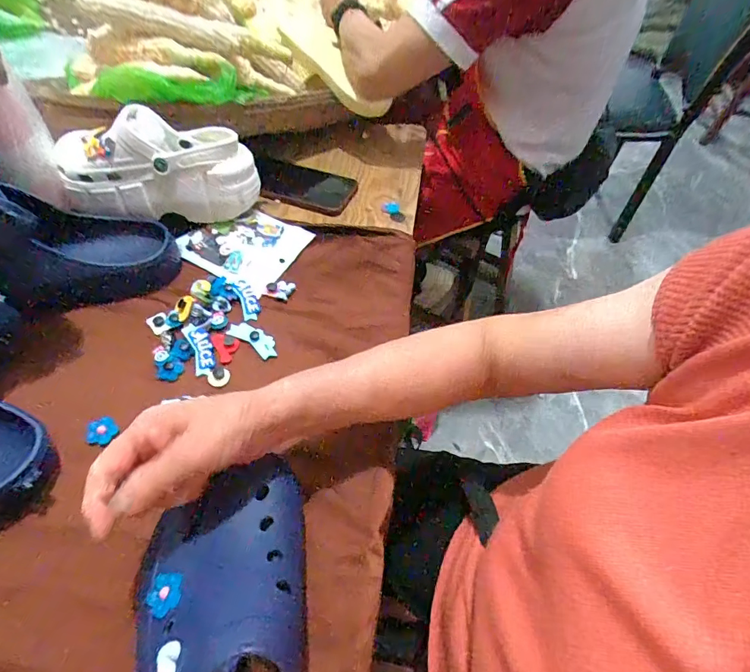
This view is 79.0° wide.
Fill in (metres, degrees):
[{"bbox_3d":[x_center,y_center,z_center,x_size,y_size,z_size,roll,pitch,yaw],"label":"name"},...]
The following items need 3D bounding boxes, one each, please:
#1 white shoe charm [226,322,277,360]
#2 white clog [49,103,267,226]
[{"bbox_3d":[-0.130,0.002,0.490,0.061,0.005,0.023,30,56,16],"label":"white shoe charm"},{"bbox_3d":[-0.263,-0.199,0.545,0.239,0.105,0.091,1,53,-5],"label":"white clog"}]

